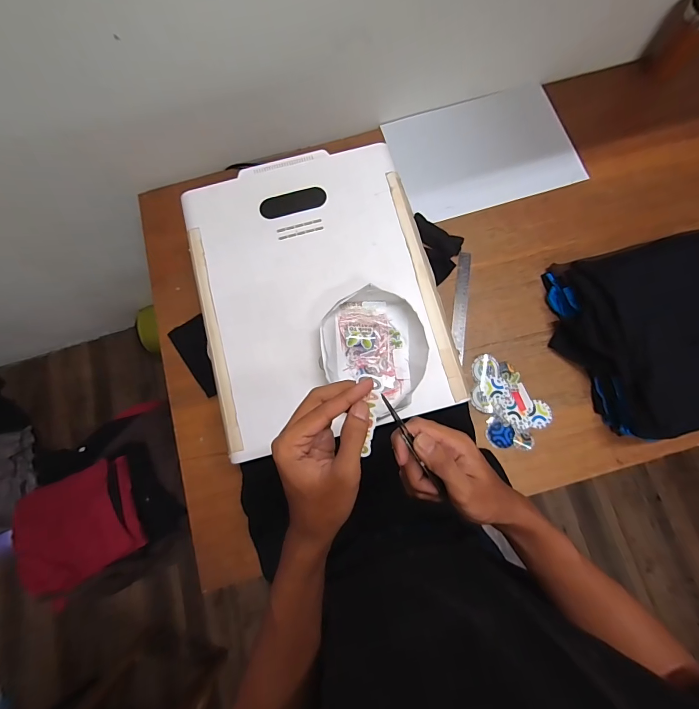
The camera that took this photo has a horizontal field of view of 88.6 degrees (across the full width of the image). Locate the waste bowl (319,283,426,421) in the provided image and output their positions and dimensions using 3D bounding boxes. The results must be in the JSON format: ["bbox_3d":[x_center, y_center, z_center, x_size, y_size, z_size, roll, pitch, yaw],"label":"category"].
[{"bbox_3d":[0.041,-0.016,0.571,0.169,0.049,0.167,-1,76,3],"label":"waste bowl"}]

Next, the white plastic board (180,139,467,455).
[{"bbox_3d":[-0.058,-0.116,0.619,0.396,0.022,0.500,-15,78,-2],"label":"white plastic board"}]

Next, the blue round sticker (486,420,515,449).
[{"bbox_3d":[0.302,0.161,0.717,0.054,0.004,0.049,16,79,5],"label":"blue round sticker"}]

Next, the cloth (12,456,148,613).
[{"bbox_3d":[-0.631,0.401,0.828,0.279,0.066,0.236,-30,77,-5],"label":"cloth"}]

